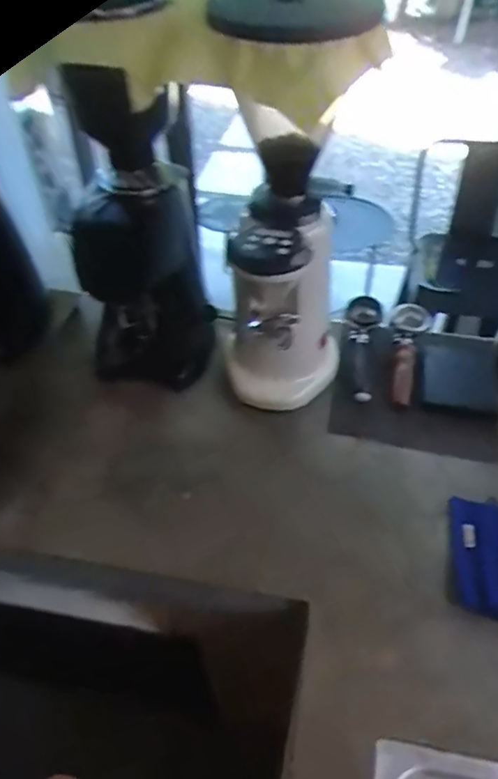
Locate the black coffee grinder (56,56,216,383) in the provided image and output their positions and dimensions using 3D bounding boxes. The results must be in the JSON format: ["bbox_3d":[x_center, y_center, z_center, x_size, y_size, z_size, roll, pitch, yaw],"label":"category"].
[{"bbox_3d":[-0.187,-0.256,0.983,0.214,0.491,0.264,-3,47,-2],"label":"black coffee grinder"}]

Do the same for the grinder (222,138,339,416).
[{"bbox_3d":[0.059,-0.147,0.862,0.156,0.393,0.181,12,48,12],"label":"grinder"}]

